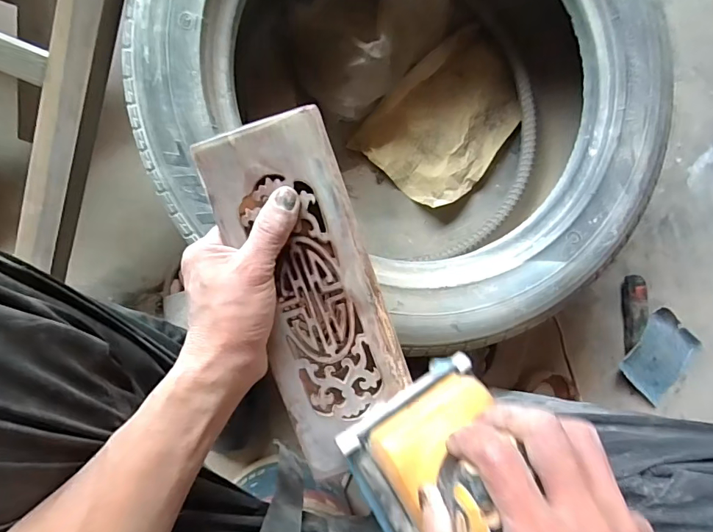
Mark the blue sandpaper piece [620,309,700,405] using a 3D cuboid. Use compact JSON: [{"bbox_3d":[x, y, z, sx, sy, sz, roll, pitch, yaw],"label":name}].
[{"bbox_3d":[0.503,0.148,0.747,0.111,0.013,0.133,40,87,-8],"label":"blue sandpaper piece"}]

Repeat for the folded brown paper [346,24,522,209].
[{"bbox_3d":[0.139,-0.222,0.679,0.175,0.034,0.254,41,87,-8],"label":"folded brown paper"}]

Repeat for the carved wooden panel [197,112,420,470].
[{"bbox_3d":[-0.031,0.019,0.326,0.096,0.007,0.249,-17,95,-7],"label":"carved wooden panel"}]

